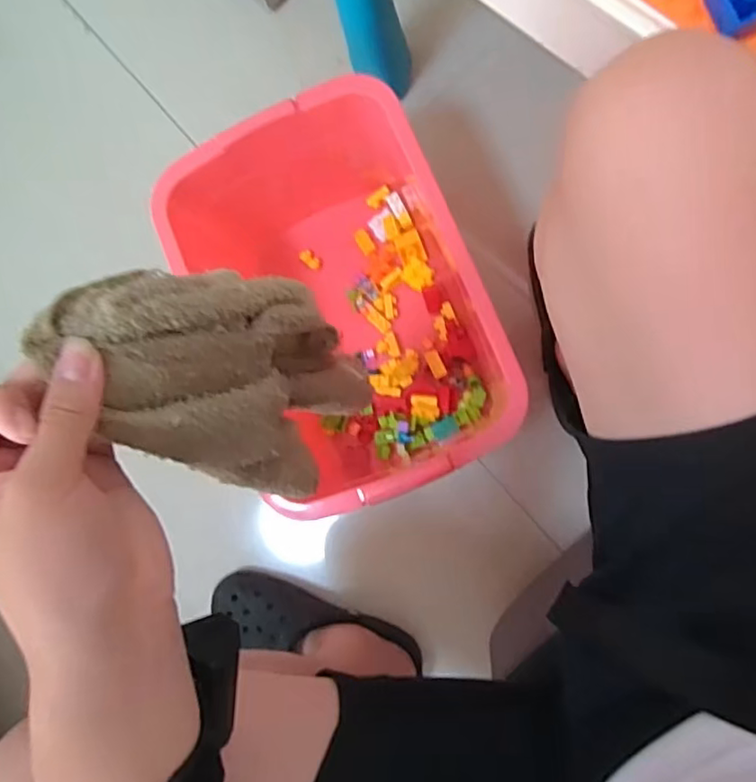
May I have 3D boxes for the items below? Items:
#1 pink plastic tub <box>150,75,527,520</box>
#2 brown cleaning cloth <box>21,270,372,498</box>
[{"bbox_3d":[-0.028,-0.085,0.709,0.269,0.236,0.389,-25,83,7],"label":"pink plastic tub"},{"bbox_3d":[-0.063,0.002,0.389,0.049,0.323,0.120,1,86,17],"label":"brown cleaning cloth"}]

